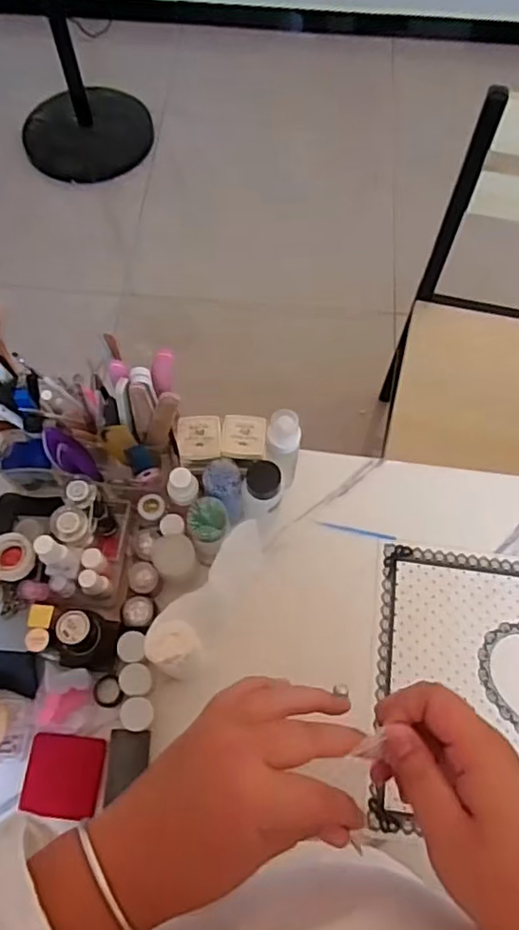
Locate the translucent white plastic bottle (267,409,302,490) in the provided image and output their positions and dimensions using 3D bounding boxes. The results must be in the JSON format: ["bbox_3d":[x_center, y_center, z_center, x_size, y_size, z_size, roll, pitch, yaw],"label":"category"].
[{"bbox_3d":[0.026,-0.013,0.670,0.034,0.124,0.037,4,66,1],"label":"translucent white plastic bottle"}]

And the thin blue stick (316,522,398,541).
[{"bbox_3d":[0.112,0.076,0.715,0.093,0.006,0.007,13,66,5],"label":"thin blue stick"}]

